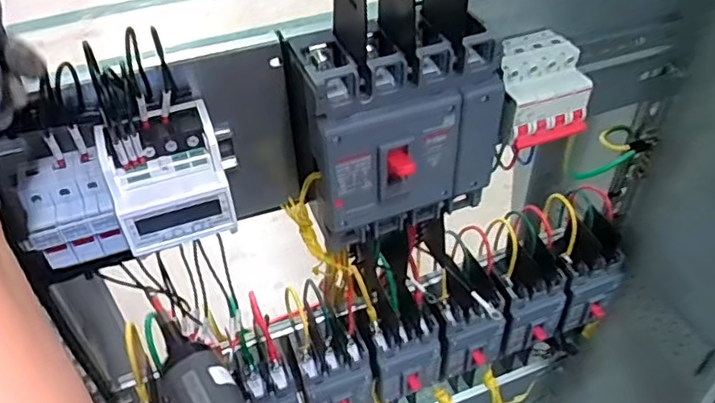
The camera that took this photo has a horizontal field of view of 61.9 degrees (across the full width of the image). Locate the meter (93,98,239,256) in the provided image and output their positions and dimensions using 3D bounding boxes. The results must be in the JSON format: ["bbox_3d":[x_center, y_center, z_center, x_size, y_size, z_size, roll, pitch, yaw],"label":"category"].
[{"bbox_3d":[-0.133,-0.017,0.422,0.074,0.073,0.061,-17,45,-14],"label":"meter"}]

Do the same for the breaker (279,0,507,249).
[{"bbox_3d":[0.031,-0.078,0.448,0.153,0.228,0.090,-16,45,-14],"label":"breaker"}]

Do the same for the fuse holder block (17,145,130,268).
[{"bbox_3d":[-0.192,0.007,0.407,0.052,0.064,0.048,-18,45,-16],"label":"fuse holder block"}]

